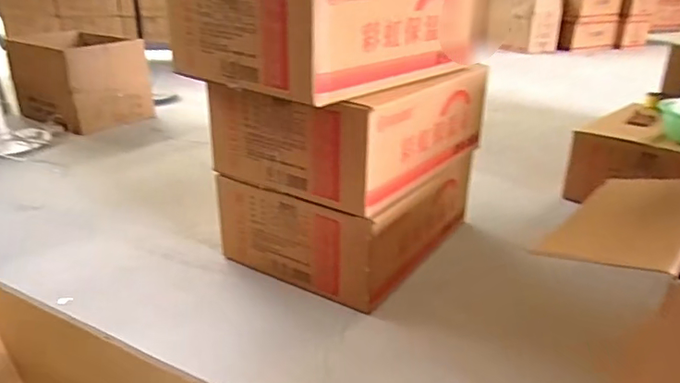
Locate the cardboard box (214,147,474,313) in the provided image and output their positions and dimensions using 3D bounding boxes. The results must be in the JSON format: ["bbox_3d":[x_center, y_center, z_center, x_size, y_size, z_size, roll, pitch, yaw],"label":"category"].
[{"bbox_3d":[0.039,0.043,1.671,0.512,0.263,0.656,15,27,29],"label":"cardboard box"}]

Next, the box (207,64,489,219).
[{"bbox_3d":[0.047,-0.209,1.561,0.484,0.260,0.690,17,29,33],"label":"box"}]

